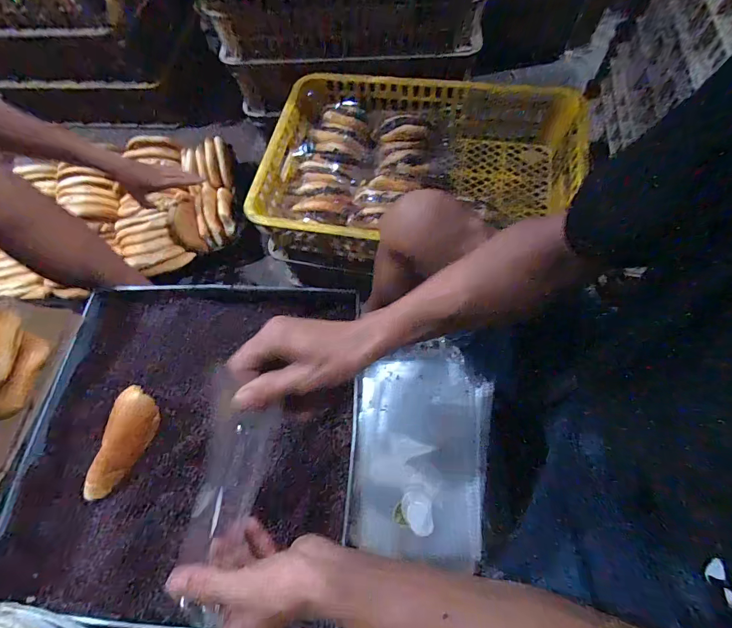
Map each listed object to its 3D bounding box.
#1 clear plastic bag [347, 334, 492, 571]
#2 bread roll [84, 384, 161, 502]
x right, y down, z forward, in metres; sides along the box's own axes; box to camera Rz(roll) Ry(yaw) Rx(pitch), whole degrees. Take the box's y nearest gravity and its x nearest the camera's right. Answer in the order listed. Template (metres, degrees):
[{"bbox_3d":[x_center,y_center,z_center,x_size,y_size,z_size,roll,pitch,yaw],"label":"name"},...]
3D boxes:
[{"bbox_3d":[0.071,0.167,0.484,0.170,0.026,0.258,7,67,6],"label":"clear plastic bag"},{"bbox_3d":[-0.308,0.162,0.464,0.048,0.042,0.146,22,87,12],"label":"bread roll"}]

